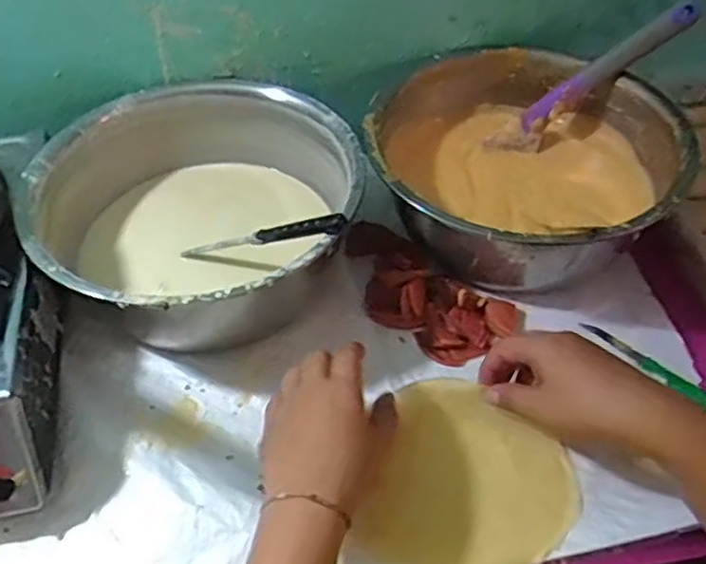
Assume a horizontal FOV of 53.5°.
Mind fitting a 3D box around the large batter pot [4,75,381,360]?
[{"bbox_3d":[-0.142,-0.058,0.679,0.297,0.122,0.298,-1,47,1],"label":"large batter pot"}]

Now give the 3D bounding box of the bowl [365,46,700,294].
[{"bbox_3d":[0.163,-0.106,0.697,0.284,0.112,0.276,-1,47,1],"label":"bowl"}]

